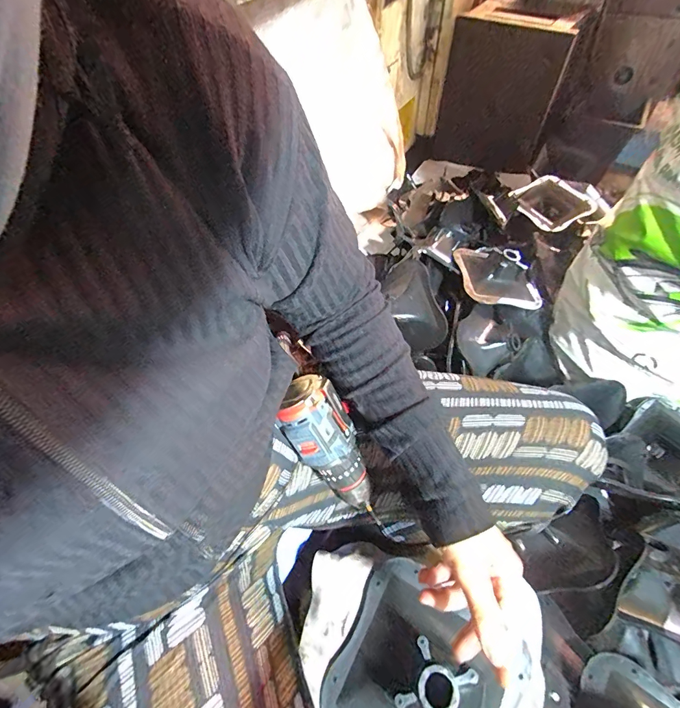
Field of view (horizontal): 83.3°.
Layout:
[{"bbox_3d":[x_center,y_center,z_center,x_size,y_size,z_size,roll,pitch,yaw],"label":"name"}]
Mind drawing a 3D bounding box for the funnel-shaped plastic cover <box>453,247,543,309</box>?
[{"bbox_3d":[0.359,-0.186,0.860,0.185,0.083,0.183,-4,55,-1],"label":"funnel-shaped plastic cover"}]

